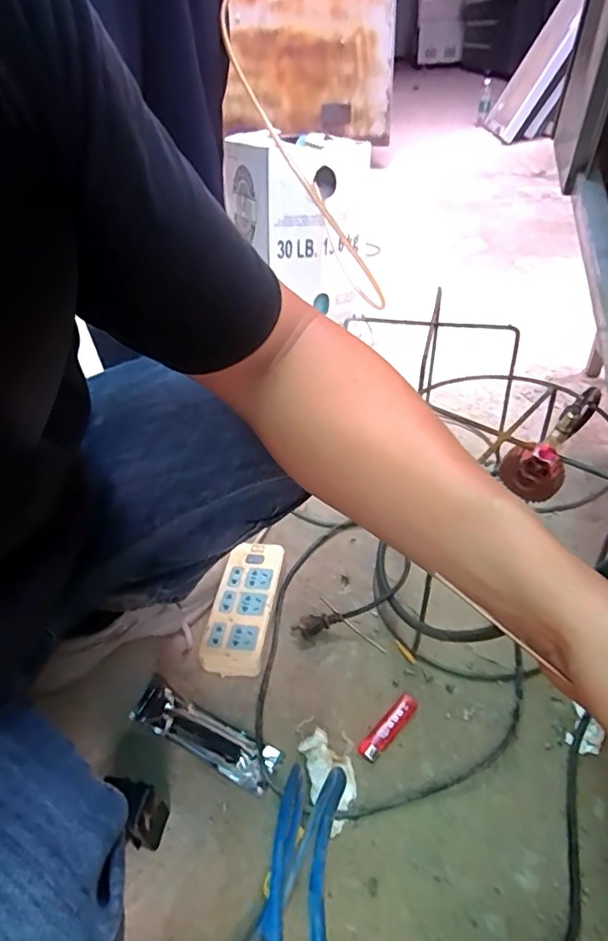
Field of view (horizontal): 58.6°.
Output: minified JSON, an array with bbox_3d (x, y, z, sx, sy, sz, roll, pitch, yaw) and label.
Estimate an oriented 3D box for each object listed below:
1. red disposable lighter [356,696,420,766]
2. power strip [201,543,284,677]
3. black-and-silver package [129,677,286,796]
[{"bbox_3d":[0.095,0.284,0.602,0.022,0.010,0.088,29,50,34],"label":"red disposable lighter"},{"bbox_3d":[-0.078,0.180,0.707,0.077,0.039,0.179,3,40,9],"label":"power strip"},{"bbox_3d":[-0.113,0.291,0.602,0.177,0.017,0.049,17,44,24],"label":"black-and-silver package"}]

